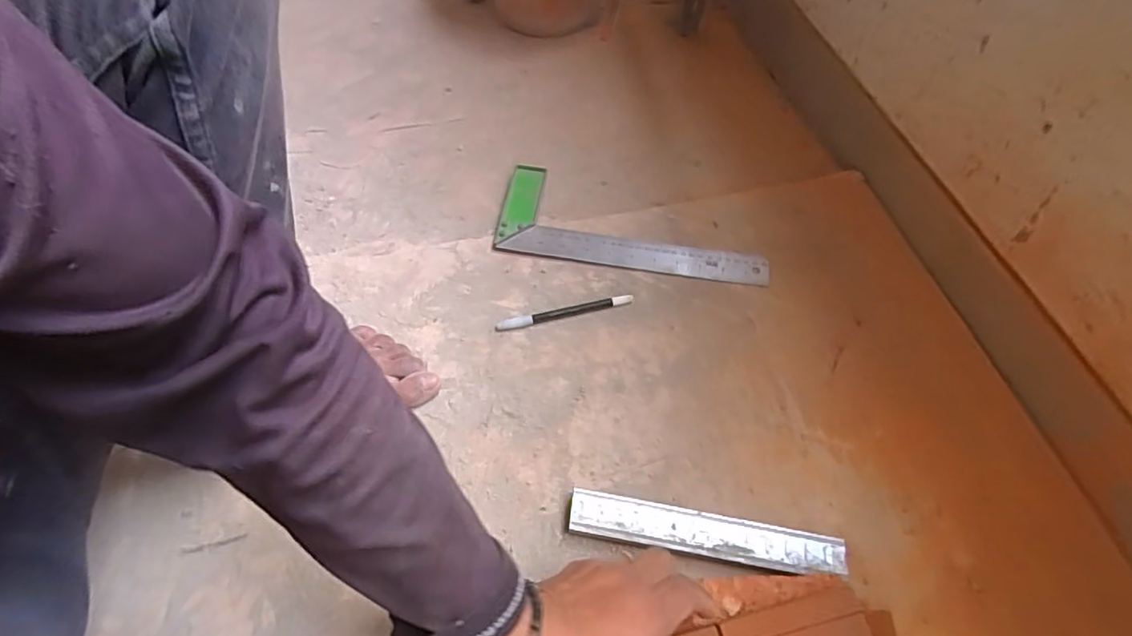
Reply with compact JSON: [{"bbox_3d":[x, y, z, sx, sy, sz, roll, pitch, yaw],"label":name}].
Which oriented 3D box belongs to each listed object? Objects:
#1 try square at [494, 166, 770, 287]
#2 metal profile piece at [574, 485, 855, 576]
[{"bbox_3d":[0.076,-0.110,0.645,0.305,0.014,0.123,8,58,5],"label":"try square"},{"bbox_3d":[0.113,0.182,0.466,0.220,0.020,0.036,9,58,5],"label":"metal profile piece"}]

